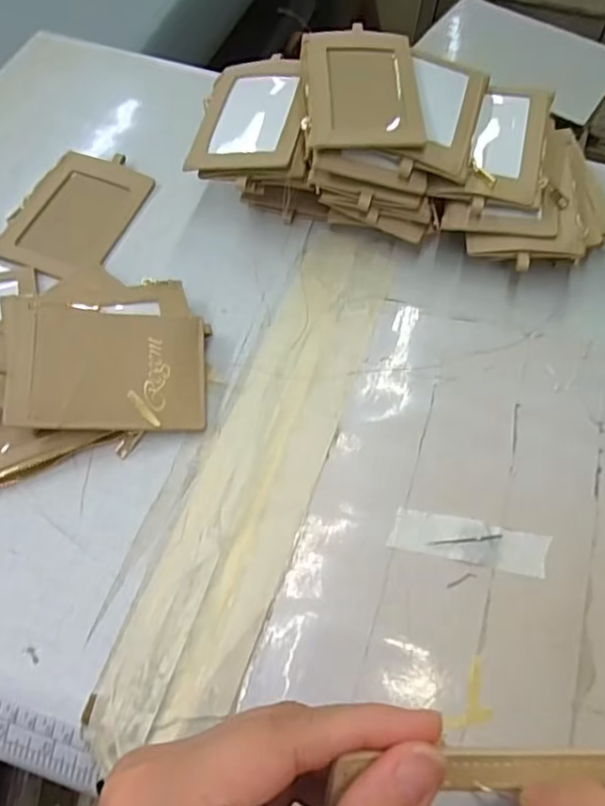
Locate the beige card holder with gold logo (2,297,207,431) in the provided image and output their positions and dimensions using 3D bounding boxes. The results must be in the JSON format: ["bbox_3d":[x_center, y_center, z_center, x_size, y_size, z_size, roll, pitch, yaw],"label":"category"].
[{"bbox_3d":[-0.115,-0.021,0.351,0.113,0.010,0.075,2,74,-18],"label":"beige card holder with gold logo"}]

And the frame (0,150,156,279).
[{"bbox_3d":[-0.165,-0.139,0.436,0.075,0.012,0.113,17,63,8],"label":"frame"}]

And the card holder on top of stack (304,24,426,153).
[{"bbox_3d":[0.038,-0.208,0.392,0.074,0.012,0.104,-2,62,-2],"label":"card holder on top of stack"}]

